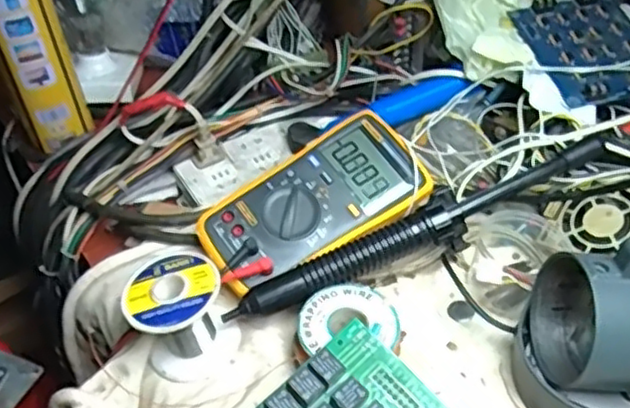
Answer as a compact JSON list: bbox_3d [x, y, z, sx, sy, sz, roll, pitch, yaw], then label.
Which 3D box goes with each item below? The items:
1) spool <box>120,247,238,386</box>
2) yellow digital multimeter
[{"bbox_3d":[-0.090,0.079,0.464,0.062,0.073,0.058,-3,45,3],"label":"spool"},{"bbox_3d":[-0.002,0.001,0.534,0.176,0.039,0.089,-29,69,-16],"label":"yellow digital multimeter"}]

